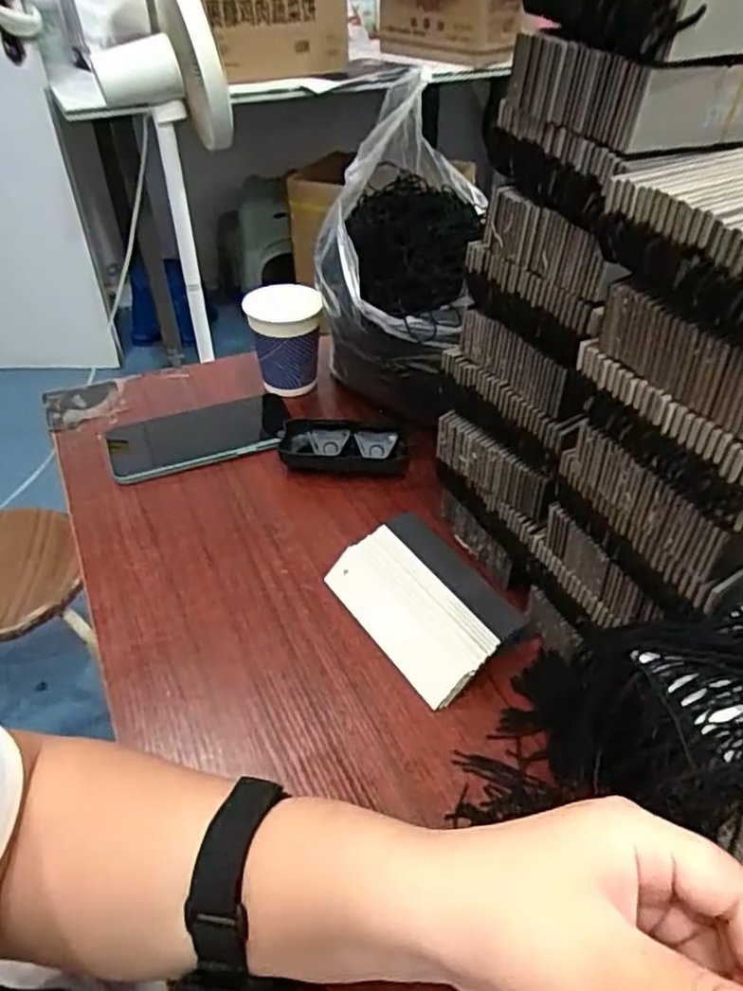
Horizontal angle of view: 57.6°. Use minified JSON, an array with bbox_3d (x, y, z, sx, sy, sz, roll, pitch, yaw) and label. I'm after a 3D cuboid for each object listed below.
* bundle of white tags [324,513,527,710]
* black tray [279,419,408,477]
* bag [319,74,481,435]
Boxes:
[{"bbox_3d":[0.034,0.070,0.451,0.078,0.029,0.127,-24,46,-25],"label":"bundle of white tags"},{"bbox_3d":[-0.023,-0.040,0.581,0.105,0.025,0.057,-2,41,-1],"label":"black tray"},{"bbox_3d":[0.024,-0.191,0.577,0.133,0.227,0.205,1,41,2],"label":"bag"}]

